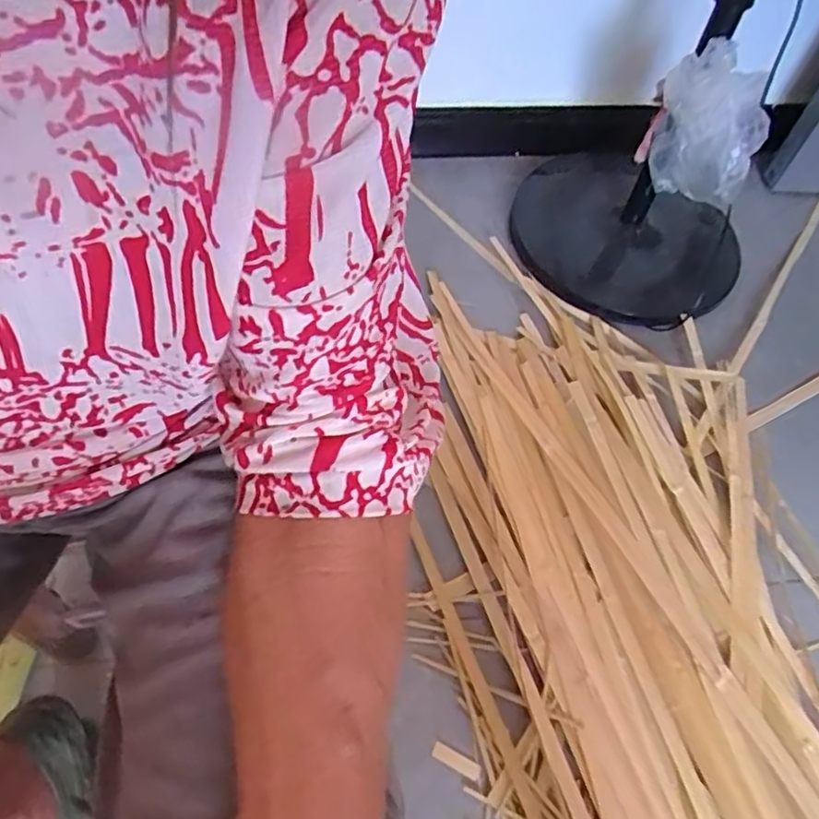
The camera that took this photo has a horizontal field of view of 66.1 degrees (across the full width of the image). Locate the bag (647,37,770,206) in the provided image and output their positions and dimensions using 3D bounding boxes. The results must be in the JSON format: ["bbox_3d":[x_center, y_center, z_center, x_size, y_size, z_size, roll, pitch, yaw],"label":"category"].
[{"bbox_3d":[0.408,-0.380,0.863,0.130,0.175,0.128,9,58,3],"label":"bag"}]

